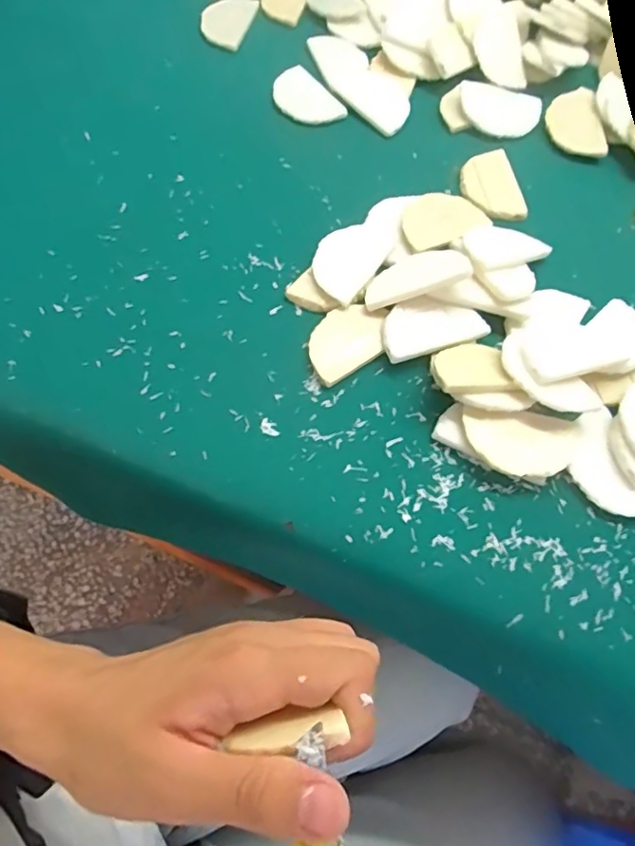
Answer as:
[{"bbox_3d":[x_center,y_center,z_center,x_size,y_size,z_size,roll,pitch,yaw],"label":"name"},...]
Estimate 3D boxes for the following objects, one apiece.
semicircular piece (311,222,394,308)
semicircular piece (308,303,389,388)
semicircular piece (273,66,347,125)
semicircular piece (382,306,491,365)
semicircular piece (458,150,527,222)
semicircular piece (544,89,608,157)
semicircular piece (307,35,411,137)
[{"bbox_3d":[0.022,-0.115,0.402,0.044,0.008,0.071,33,69,13],"label":"semicircular piece"},{"bbox_3d":[0.019,-0.055,0.373,0.059,0.008,0.043,-34,71,-15],"label":"semicircular piece"},{"bbox_3d":[-0.013,-0.271,0.475,0.043,0.005,0.074,-30,70,-14],"label":"semicircular piece"},{"bbox_3d":[0.075,-0.062,0.373,0.067,0.007,0.036,-14,67,-7],"label":"semicircular piece"},{"bbox_3d":[0.132,-0.184,0.439,0.043,0.004,0.069,-5,66,-4],"label":"semicircular piece"},{"bbox_3d":[0.210,-0.247,0.467,0.043,0.012,0.069,-1,66,-2],"label":"semicircular piece"},{"bbox_3d":[0.035,-0.298,0.493,0.047,0.006,0.136,-29,69,-13],"label":"semicircular piece"}]

